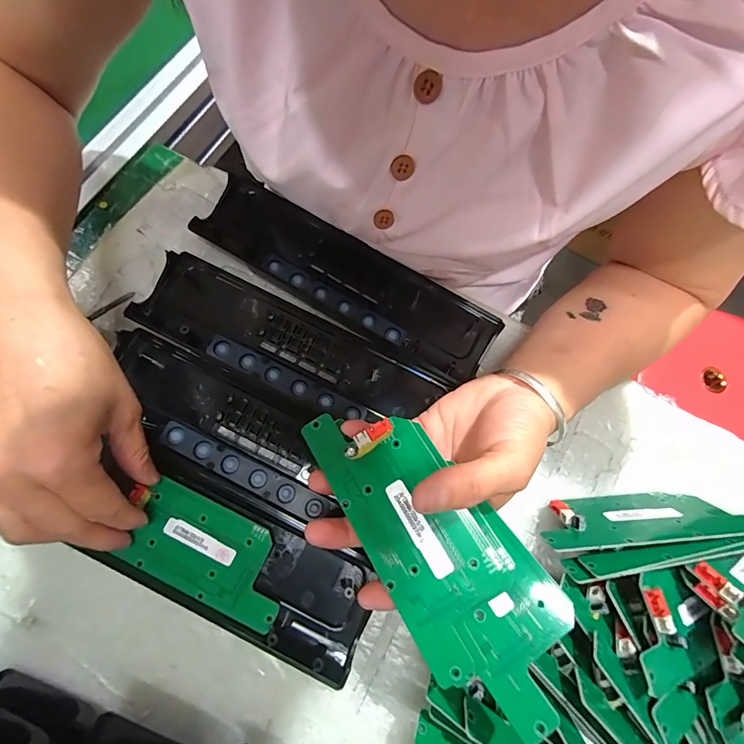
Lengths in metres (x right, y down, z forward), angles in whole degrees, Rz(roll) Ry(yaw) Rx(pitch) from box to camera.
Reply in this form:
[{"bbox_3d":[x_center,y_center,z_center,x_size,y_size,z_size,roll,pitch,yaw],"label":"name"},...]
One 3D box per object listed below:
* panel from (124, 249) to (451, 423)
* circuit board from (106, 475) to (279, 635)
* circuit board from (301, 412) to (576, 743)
[{"bbox_3d":[-0.062,-0.019,0.291,0.224,0.014,0.065,26,75,3],"label":"panel"},{"bbox_3d":[-0.106,0.115,0.248,0.111,0.009,0.054,25,75,5],"label":"circuit board"},{"bbox_3d":[0.029,0.083,0.192,0.066,0.012,0.165,-38,74,-11],"label":"circuit board"}]

